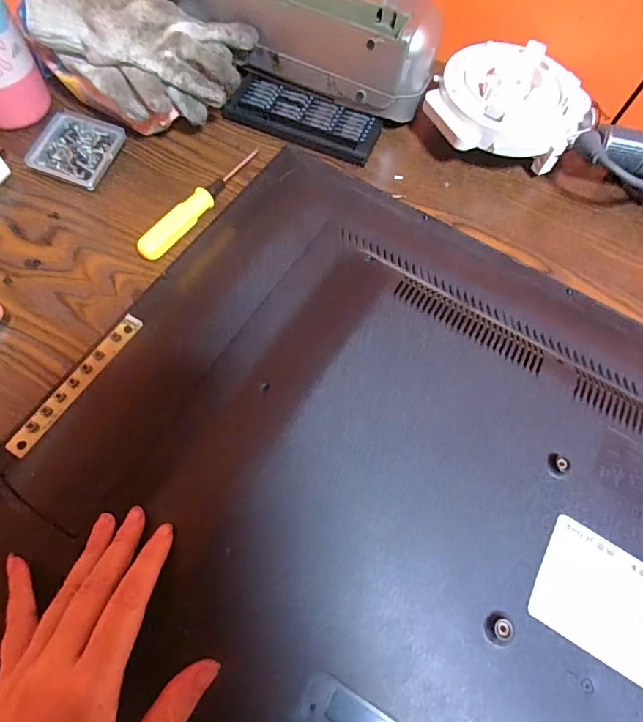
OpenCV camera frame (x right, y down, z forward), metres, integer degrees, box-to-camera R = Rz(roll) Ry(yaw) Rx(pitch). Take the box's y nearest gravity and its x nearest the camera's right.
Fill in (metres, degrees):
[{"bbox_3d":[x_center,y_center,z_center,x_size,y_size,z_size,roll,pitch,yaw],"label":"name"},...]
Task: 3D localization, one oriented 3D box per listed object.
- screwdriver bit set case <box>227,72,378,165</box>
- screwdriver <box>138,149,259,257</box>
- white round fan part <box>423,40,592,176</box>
[{"bbox_3d":[-0.018,-0.249,0.461,0.151,0.018,0.068,24,65,6],"label":"screwdriver bit set case"},{"bbox_3d":[-0.106,-0.144,0.402,0.018,0.015,0.147,35,67,11],"label":"screwdriver"},{"bbox_3d":[0.181,-0.247,0.450,0.136,0.070,0.133,2,65,-4],"label":"white round fan part"}]

